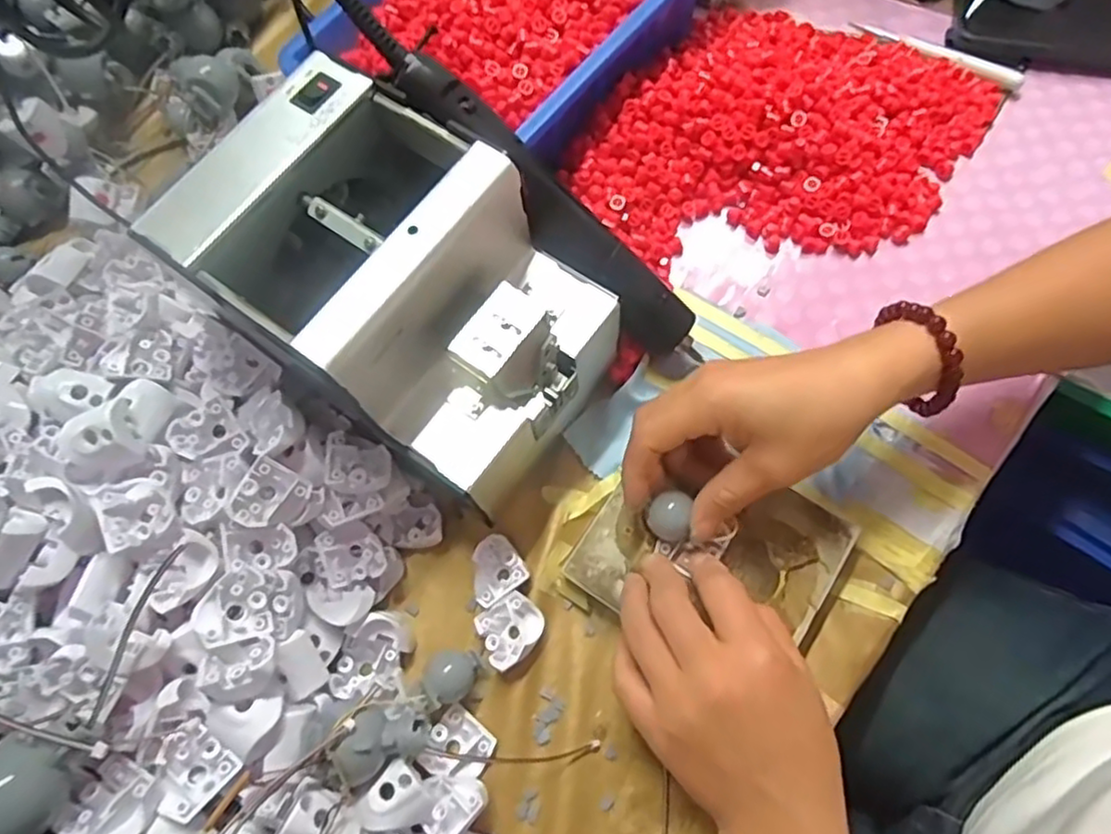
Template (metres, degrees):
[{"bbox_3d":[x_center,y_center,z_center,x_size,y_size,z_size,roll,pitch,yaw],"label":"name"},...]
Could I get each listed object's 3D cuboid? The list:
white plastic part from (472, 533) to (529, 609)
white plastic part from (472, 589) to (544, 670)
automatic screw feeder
[{"bbox_3d":[-0.034,0.081,0.366,0.029,0.007,0.032,-33,70,-7],"label":"white plastic part"},{"bbox_3d":[-0.023,0.110,0.355,0.031,0.015,0.030,-32,70,-7],"label":"white plastic part"},{"bbox_3d":[-0.072,-0.062,0.351,0.180,0.130,0.130,34,76,16],"label":"automatic screw feeder"}]

